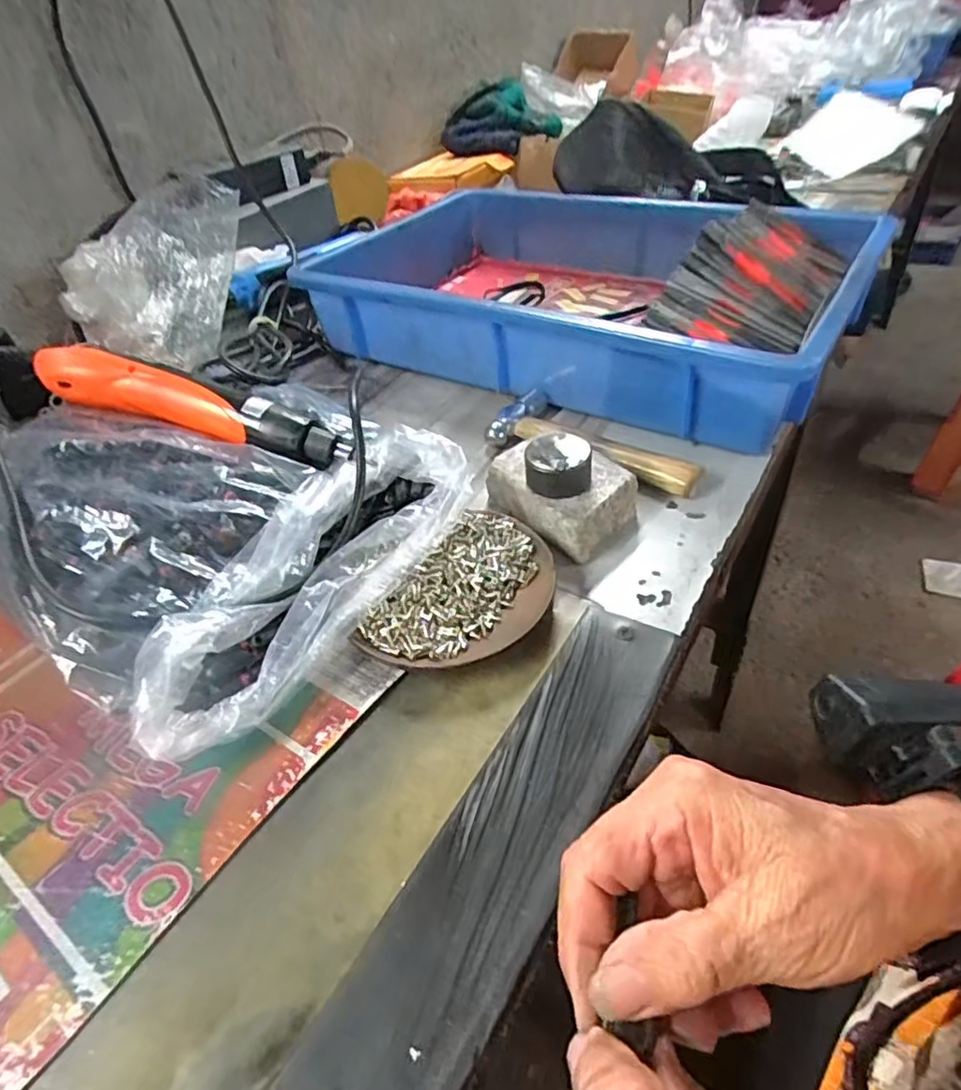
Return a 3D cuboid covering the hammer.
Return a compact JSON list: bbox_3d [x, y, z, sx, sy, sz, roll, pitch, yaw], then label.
[{"bbox_3d":[0.081,-0.077,0.446,0.157,0.019,0.066,19,48,26],"label":"hammer"}]

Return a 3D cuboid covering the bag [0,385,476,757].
[{"bbox_3d":[-0.168,-0.028,0.383,0.282,0.071,0.229,24,50,30],"label":"bag"}]

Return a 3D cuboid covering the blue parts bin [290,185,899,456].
[{"bbox_3d":[0.073,-0.234,0.572,0.471,0.083,0.296,20,48,27],"label":"blue parts bin"}]

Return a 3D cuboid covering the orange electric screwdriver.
[{"bbox_3d":[-0.185,-0.090,0.406,0.209,0.030,0.030,17,46,6],"label":"orange electric screwdriver"}]

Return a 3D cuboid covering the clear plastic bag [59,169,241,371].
[{"bbox_3d":[-0.269,-0.226,0.535,0.148,0.114,0.120,23,50,30],"label":"clear plastic bag"}]

